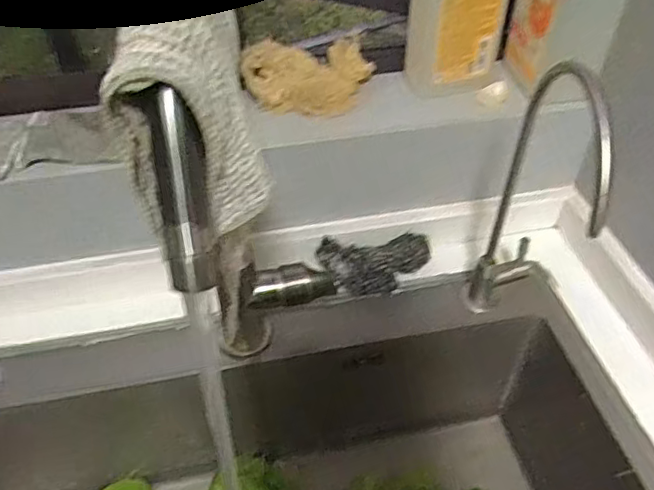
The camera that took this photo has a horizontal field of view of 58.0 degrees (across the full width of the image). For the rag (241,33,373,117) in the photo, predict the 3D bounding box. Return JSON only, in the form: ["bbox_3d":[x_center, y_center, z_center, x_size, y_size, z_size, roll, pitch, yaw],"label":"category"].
[{"bbox_3d":[-0.016,-0.174,0.613,0.127,0.046,0.085,0,45,0],"label":"rag"}]

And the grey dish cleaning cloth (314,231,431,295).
[{"bbox_3d":[0.058,0.020,0.652,0.124,0.048,0.054,-10,46,-9],"label":"grey dish cleaning cloth"}]

